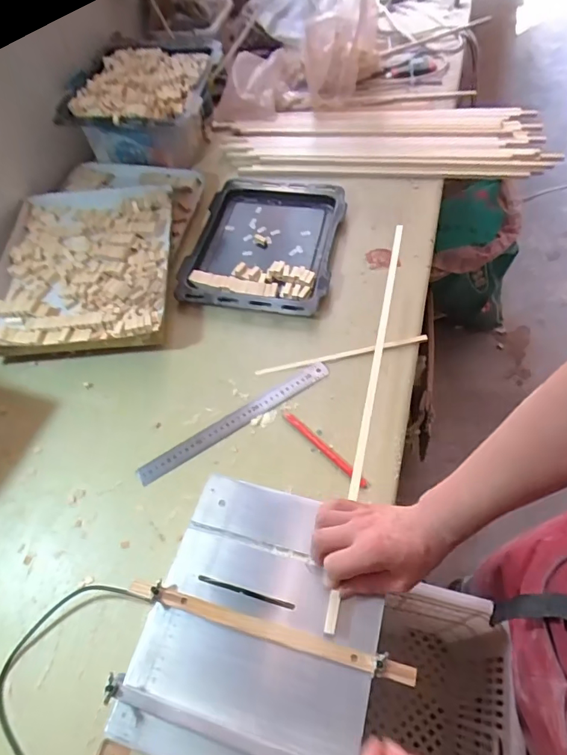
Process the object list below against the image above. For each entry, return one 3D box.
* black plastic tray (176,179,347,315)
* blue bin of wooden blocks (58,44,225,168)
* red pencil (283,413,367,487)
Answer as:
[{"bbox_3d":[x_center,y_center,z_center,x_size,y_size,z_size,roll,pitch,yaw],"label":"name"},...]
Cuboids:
[{"bbox_3d":[-0.037,-0.270,0.912,0.272,0.032,0.355,8,58,9],"label":"black plastic tray"},{"bbox_3d":[-0.286,-0.577,1.018,0.266,0.165,0.358,8,58,10],"label":"blue bin of wooden blocks"},{"bbox_3d":[0.058,0.102,0.677,0.013,0.008,0.163,-39,62,-19],"label":"red pencil"}]

